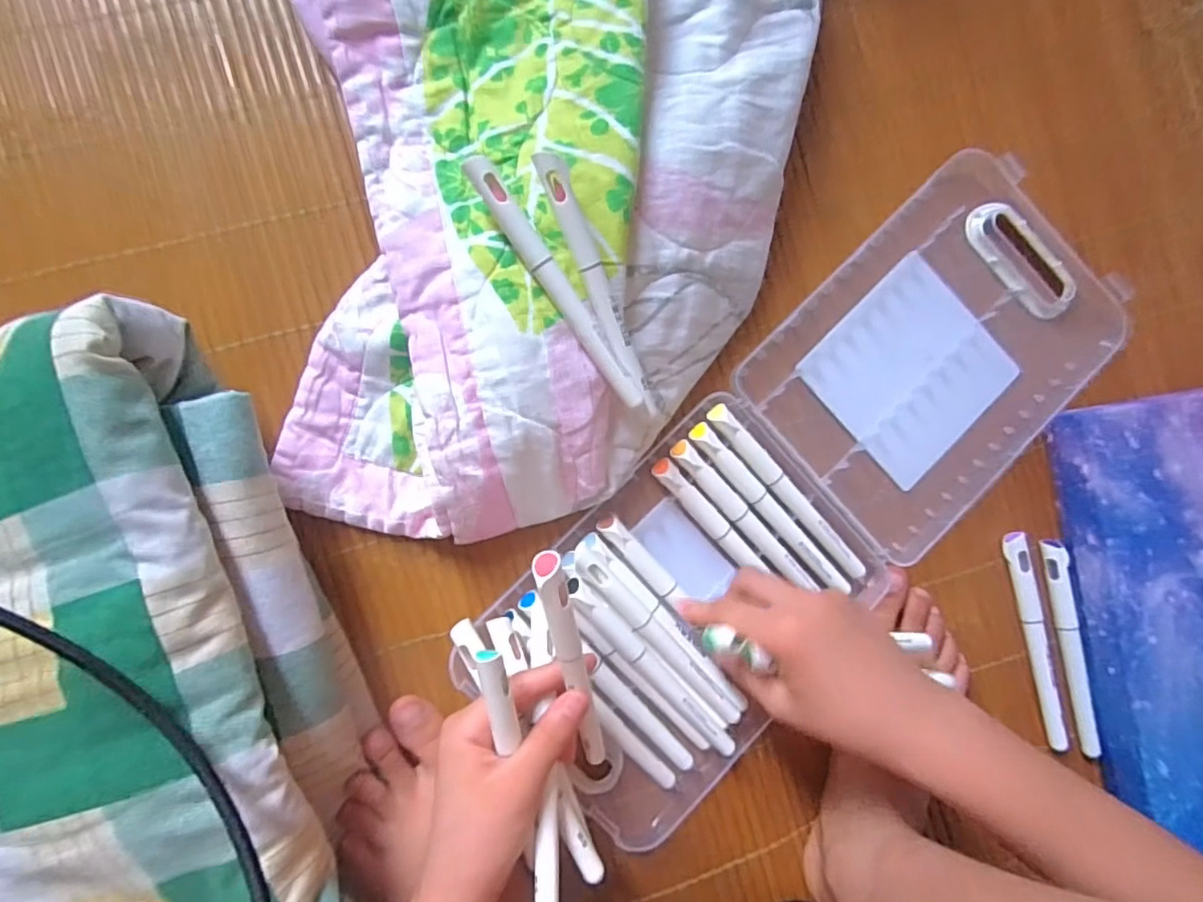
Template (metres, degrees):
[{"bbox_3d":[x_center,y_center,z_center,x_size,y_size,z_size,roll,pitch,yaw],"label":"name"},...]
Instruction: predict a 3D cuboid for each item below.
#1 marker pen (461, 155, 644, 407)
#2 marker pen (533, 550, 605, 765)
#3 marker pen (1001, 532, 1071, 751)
[{"bbox_3d":[-0.020,-0.075,0.279,0.011,0.008,0.128,-36,104,-5],"label":"marker pen"},{"bbox_3d":[-0.012,0.099,0.275,0.012,0.011,0.130,-13,121,-5],"label":"marker pen"},{"bbox_3d":[0.262,0.114,0.363,0.013,0.007,0.128,-13,89,28],"label":"marker pen"}]

